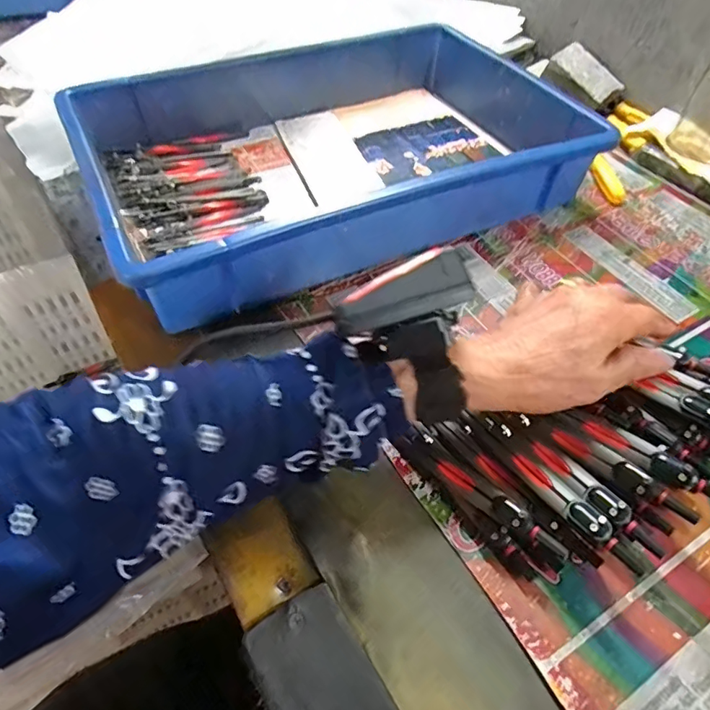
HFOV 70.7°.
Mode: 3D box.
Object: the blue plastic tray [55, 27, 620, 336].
[{"bbox_3d":[-0.019,-0.195,0.466,0.413,0.075,0.277,-22,56,-19],"label":"blue plastic tray"}]

